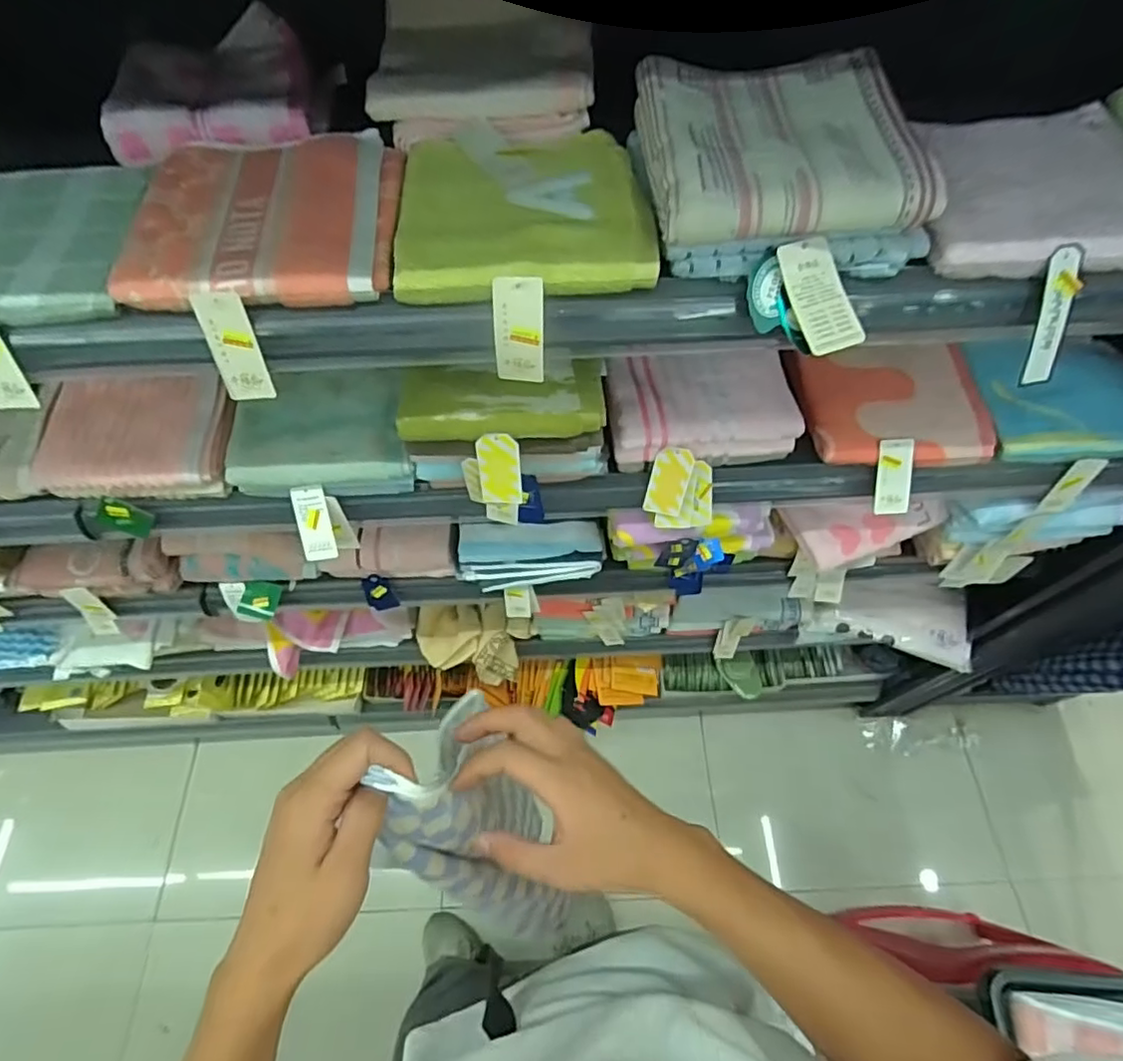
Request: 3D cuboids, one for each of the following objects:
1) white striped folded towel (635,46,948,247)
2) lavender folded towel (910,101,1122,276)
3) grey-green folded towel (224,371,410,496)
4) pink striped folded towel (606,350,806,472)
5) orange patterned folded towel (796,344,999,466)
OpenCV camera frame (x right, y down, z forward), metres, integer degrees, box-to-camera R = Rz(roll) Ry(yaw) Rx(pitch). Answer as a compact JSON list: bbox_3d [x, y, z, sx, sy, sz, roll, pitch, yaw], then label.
[{"bbox_3d":[0.155,-0.276,0.426,0.191,0.039,0.150,-5,61,-2],"label":"white striped folded towel"},{"bbox_3d":[0.350,-0.257,0.445,0.178,0.027,0.154,-4,61,-1],"label":"lavender folded towel"},{"bbox_3d":[-0.250,-0.112,0.644,0.180,0.046,0.143,-2,61,0],"label":"grey-green folded towel"},{"bbox_3d":[0.145,-0.128,0.629,0.189,0.071,0.110,-6,61,-2],"label":"pink striped folded towel"},{"bbox_3d":[0.367,-0.139,0.656,0.192,0.037,0.136,-2,61,0],"label":"orange patterned folded towel"}]

